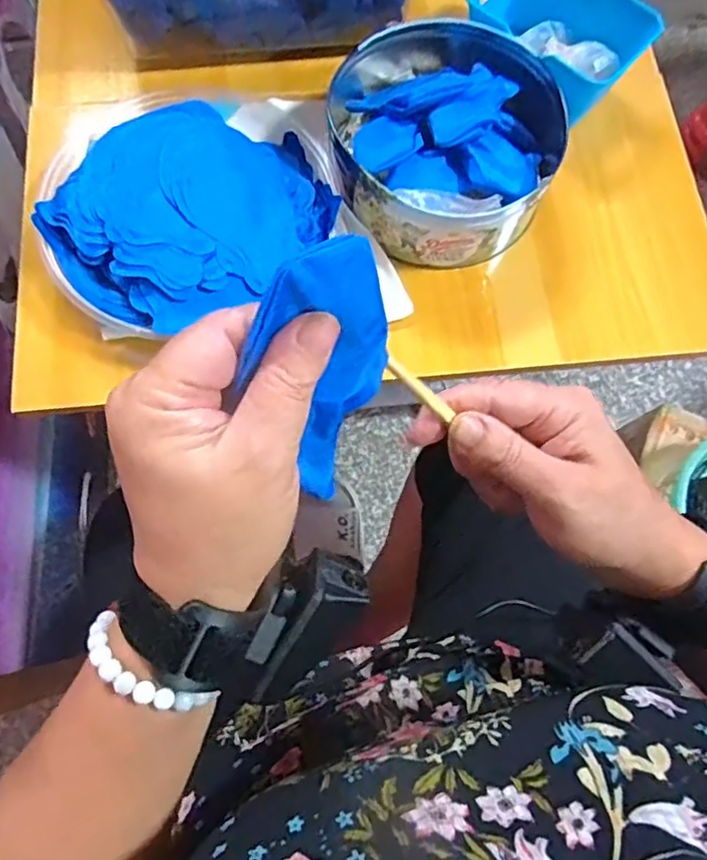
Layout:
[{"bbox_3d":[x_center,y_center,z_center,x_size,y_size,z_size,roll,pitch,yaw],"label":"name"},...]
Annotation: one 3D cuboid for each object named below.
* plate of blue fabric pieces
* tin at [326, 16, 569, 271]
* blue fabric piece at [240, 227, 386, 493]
[{"bbox_3d":[-0.145,-0.208,0.497,0.233,0.067,0.244,1,73,-2],"label":"plate of blue fabric pieces"},{"bbox_3d":[0.081,-0.258,0.518,0.194,0.069,0.231,-1,74,-3],"label":"tin"},{"bbox_3d":[-0.013,-0.025,0.225,0.046,0.062,0.076,25,74,5],"label":"blue fabric piece"}]

